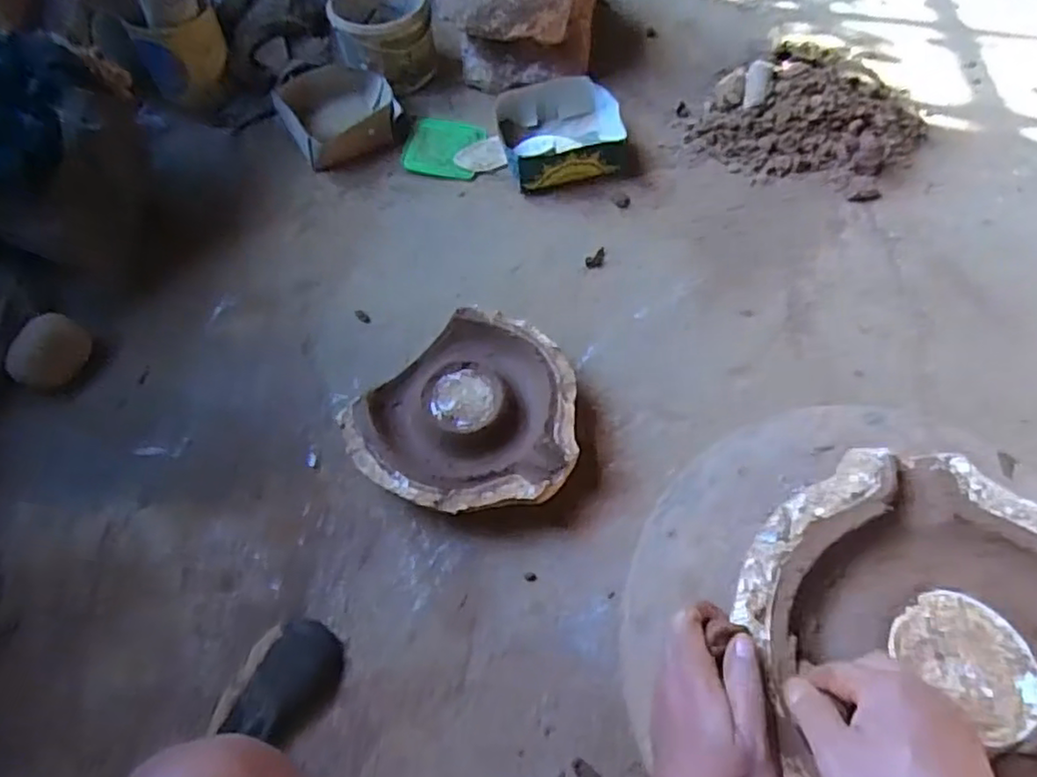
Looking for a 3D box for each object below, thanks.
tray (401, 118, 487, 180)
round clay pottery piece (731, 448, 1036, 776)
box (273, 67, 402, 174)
[{"bbox_3d":[-0.132,-0.425,1.162,0.130,0.012,0.115,18,77,9],"label":"tray"},{"bbox_3d":[0.298,0.168,0.457,0.278,0.050,0.252,3,62,5],"label":"round clay pottery piece"},{"bbox_3d":[-0.320,-0.498,1.180,0.193,0.064,0.208,-28,64,-12],"label":"box"}]

